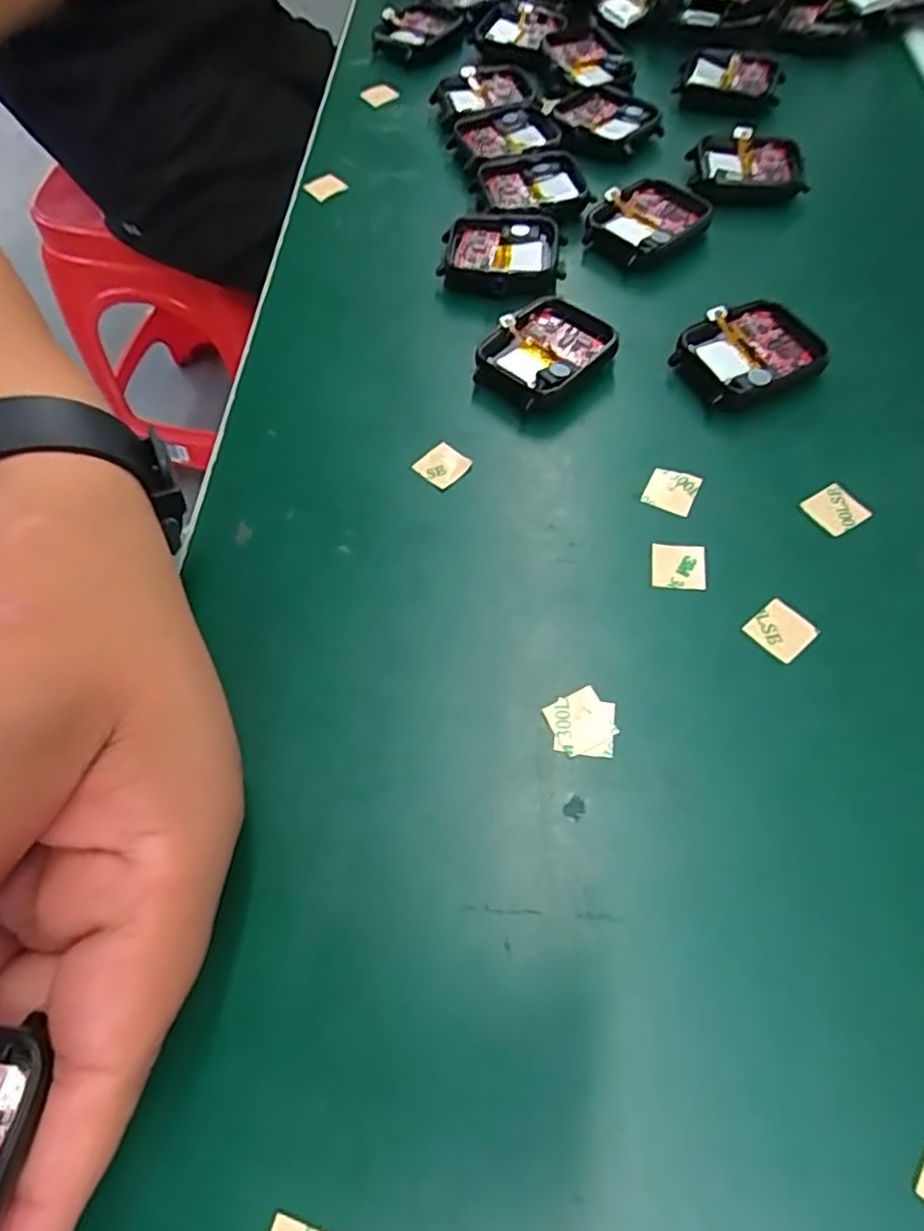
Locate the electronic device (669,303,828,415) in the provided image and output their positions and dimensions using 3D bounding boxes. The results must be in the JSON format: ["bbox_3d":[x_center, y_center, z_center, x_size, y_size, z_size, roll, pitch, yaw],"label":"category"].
[{"bbox_3d":[0.098,-0.089,0.243,0.043,0.015,0.037,-25,62,-11],"label":"electronic device"}]

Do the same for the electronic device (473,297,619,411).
[{"bbox_3d":[0.029,-0.091,0.247,0.045,0.014,0.035,-41,66,-18],"label":"electronic device"}]

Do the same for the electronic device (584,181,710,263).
[{"bbox_3d":[0.073,-0.160,0.283,0.042,0.012,0.038,-41,66,-19],"label":"electronic device"}]

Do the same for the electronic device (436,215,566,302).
[{"bbox_3d":[0.015,-0.141,0.274,0.046,0.011,0.038,5,61,6],"label":"electronic device"}]

